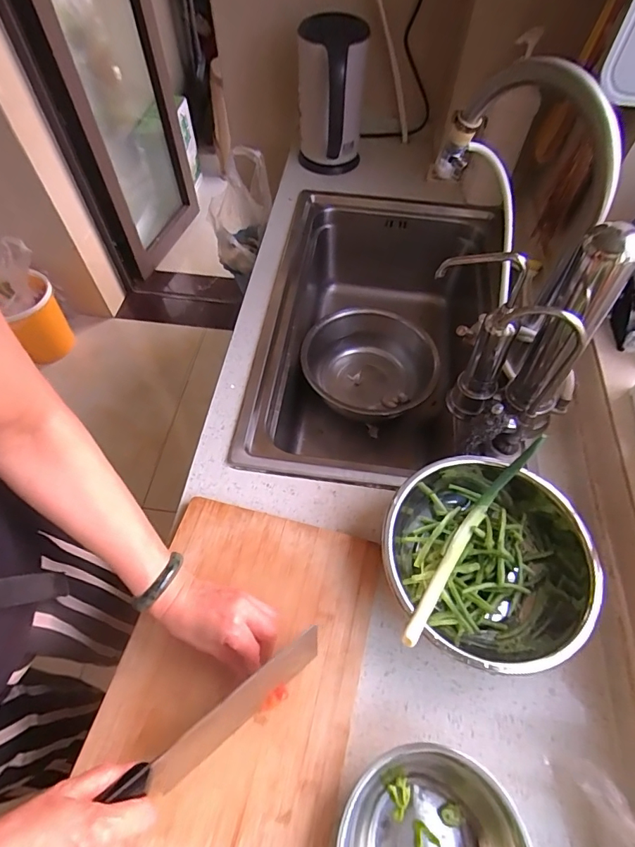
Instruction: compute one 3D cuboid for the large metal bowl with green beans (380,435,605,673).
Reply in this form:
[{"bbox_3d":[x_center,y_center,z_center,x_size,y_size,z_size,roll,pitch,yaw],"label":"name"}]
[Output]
[{"bbox_3d":[0.193,0.156,0.515,0.224,0.100,0.225,1,59,-1],"label":"large metal bowl with green beans"}]

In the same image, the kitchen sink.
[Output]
[{"bbox_3d":[0.130,-0.139,0.907,0.455,0.266,0.658,4,59,3],"label":"kitchen sink"}]

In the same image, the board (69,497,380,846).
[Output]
[{"bbox_3d":[-0.087,0.273,0.480,0.251,0.021,0.356,13,59,6],"label":"board"}]

